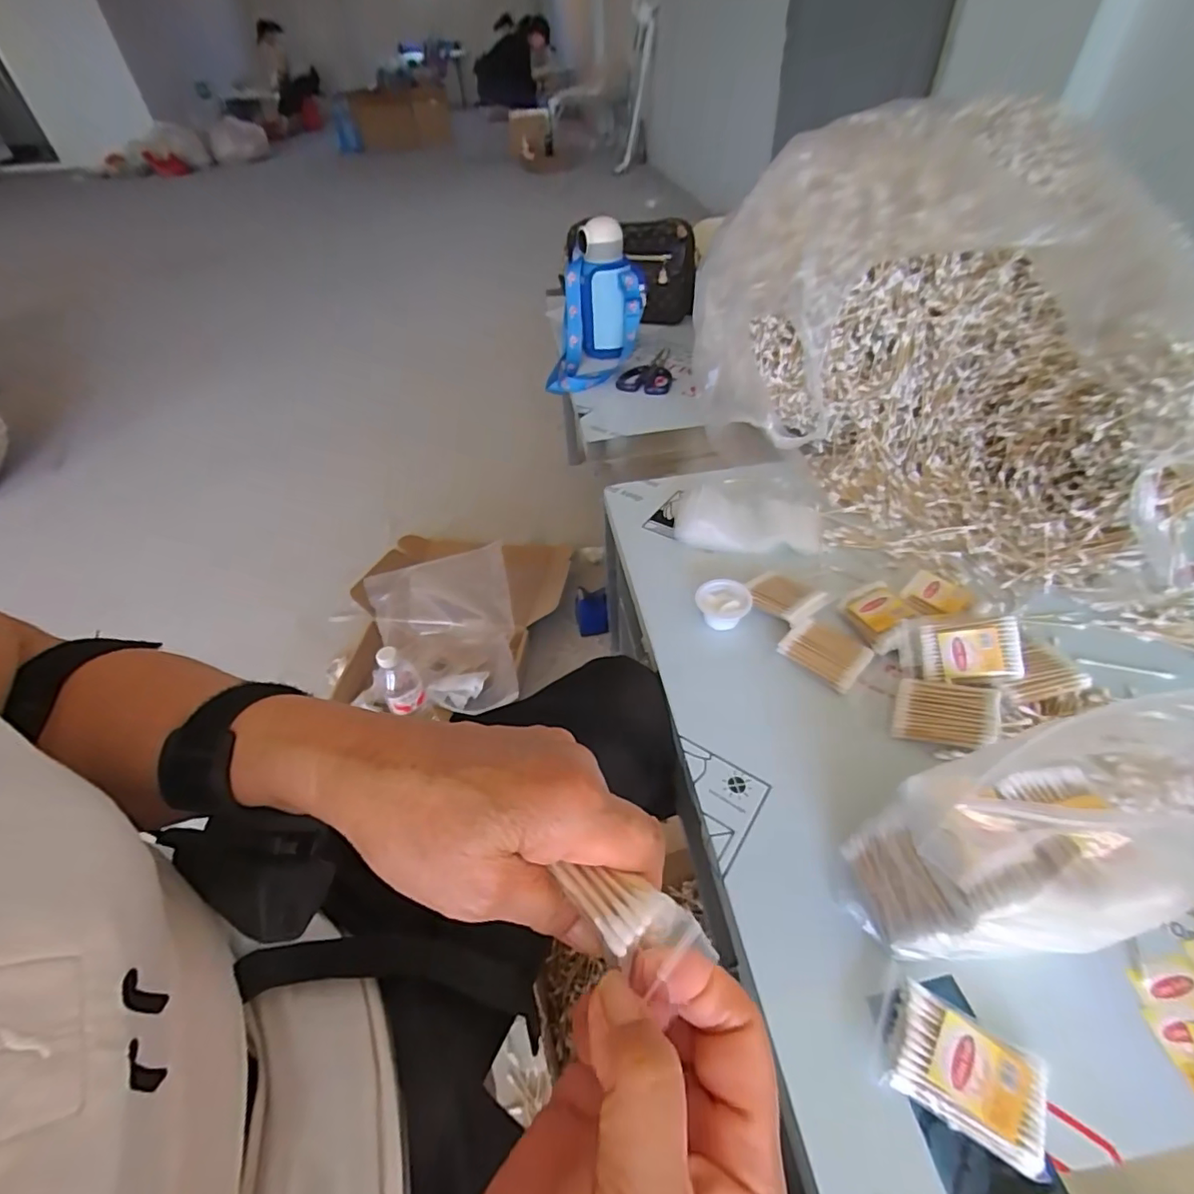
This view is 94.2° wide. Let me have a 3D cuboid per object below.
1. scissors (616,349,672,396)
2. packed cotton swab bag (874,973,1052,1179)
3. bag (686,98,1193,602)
[{"bbox_3d":[0.094,-0.397,0.974,0.087,0.013,0.147,12,47,15],"label":"scissors"},{"bbox_3d":[0.208,0.267,0.314,0.076,0.017,0.058,21,51,23],"label":"packed cotton swab bag"},{"bbox_3d":[0.390,-0.299,0.638,0.389,0.323,0.600,-24,48,-18],"label":"bag"}]

